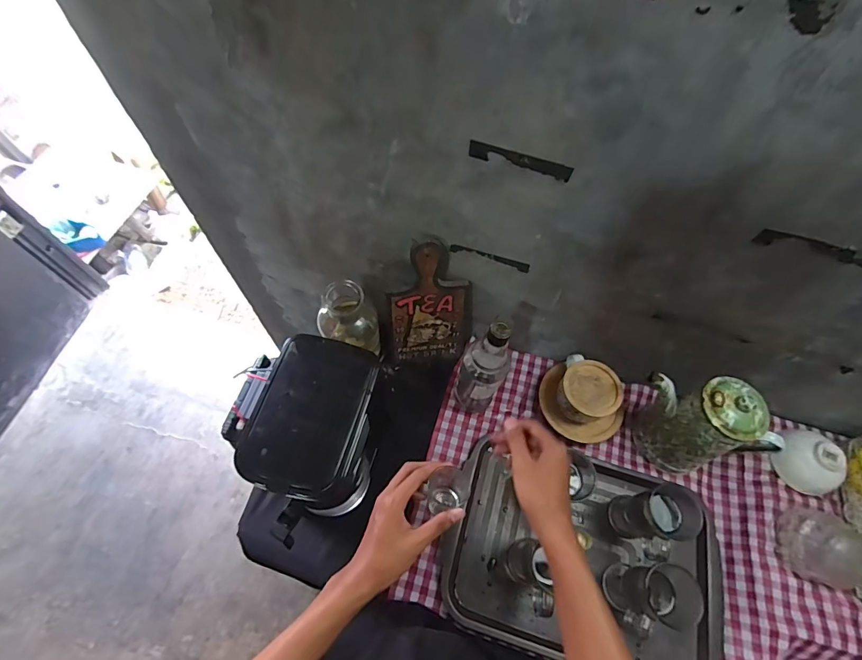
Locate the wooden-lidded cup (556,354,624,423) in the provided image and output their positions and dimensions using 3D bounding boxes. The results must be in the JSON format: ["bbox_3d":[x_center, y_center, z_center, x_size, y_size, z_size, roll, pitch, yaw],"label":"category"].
[{"bbox_3d":[0.273,0.110,0.740,0.095,0.073,0.099,1,62,-3],"label":"wooden-lidded cup"}]

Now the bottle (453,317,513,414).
[{"bbox_3d":[0.094,0.053,0.689,0.073,0.284,0.090,27,64,11],"label":"bottle"}]

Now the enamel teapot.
[{"bbox_3d":[0.435,0.159,0.693,0.197,0.215,0.099,9,62,2],"label":"enamel teapot"}]

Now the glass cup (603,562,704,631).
[{"bbox_3d":[0.321,0.384,0.616,0.076,0.121,0.073,1,62,-3],"label":"glass cup"}]

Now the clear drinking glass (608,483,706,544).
[{"bbox_3d":[0.343,0.291,0.663,0.068,0.154,0.069,5,62,-1],"label":"clear drinking glass"}]

